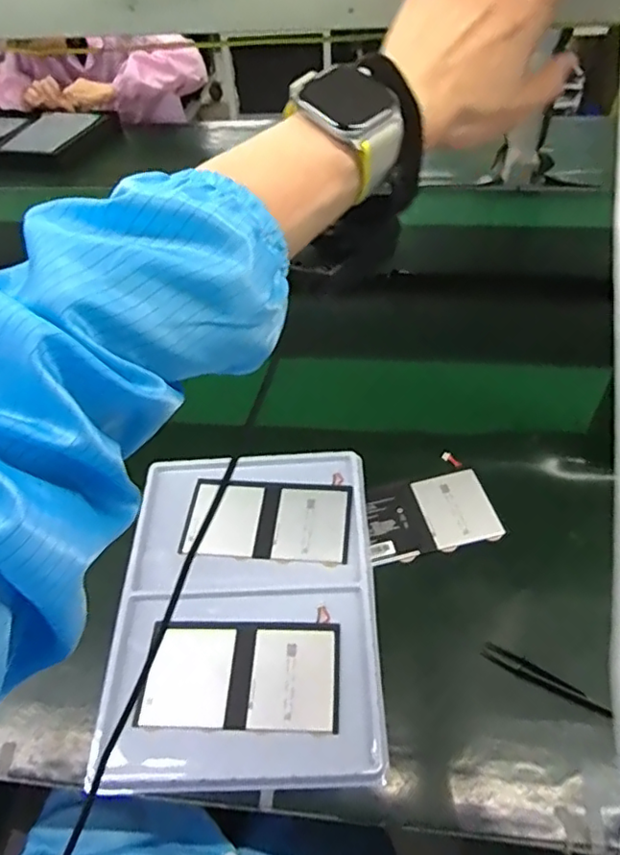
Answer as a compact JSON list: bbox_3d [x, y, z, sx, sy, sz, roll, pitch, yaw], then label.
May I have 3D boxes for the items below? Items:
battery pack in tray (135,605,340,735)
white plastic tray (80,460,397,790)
[{"bbox_3d":[-0.060,0.217,0.519,0.168,0.007,0.092,-1,47,5],"label":"battery pack in tray"},{"bbox_3d":[-0.060,0.159,0.559,0.241,0.013,0.315,-3,49,2],"label":"white plastic tray"}]

